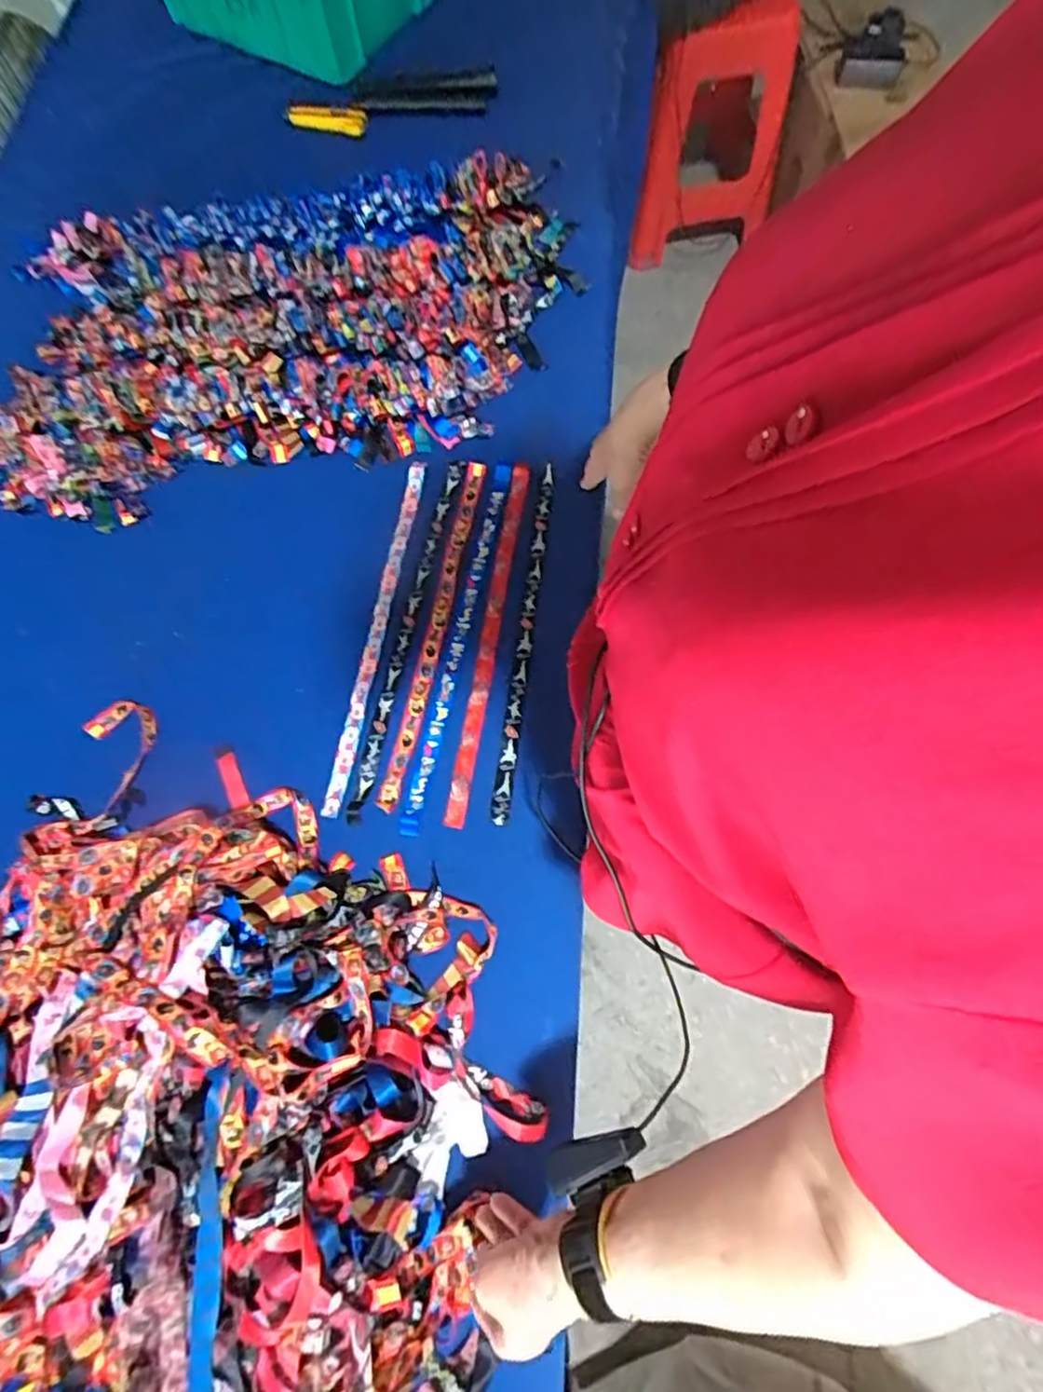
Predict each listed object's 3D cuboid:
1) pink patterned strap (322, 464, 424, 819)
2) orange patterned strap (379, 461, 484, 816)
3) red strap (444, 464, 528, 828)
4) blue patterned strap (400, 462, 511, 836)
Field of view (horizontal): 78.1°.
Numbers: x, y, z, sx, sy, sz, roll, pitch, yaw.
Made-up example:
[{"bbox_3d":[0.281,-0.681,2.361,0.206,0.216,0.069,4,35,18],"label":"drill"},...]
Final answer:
[{"bbox_3d":[-0.170,-0.083,0.767,0.022,0.010,0.449,8,72,6],"label":"pink patterned strap"},{"bbox_3d":[-0.100,-0.087,0.763,0.028,0.010,0.441,9,72,8],"label":"orange patterned strap"},{"bbox_3d":[-0.037,-0.076,0.744,0.023,0.010,0.443,8,72,6],"label":"red strap"},{"bbox_3d":[-0.071,-0.074,0.748,0.023,0.004,0.464,11,73,7],"label":"blue patterned strap"}]

